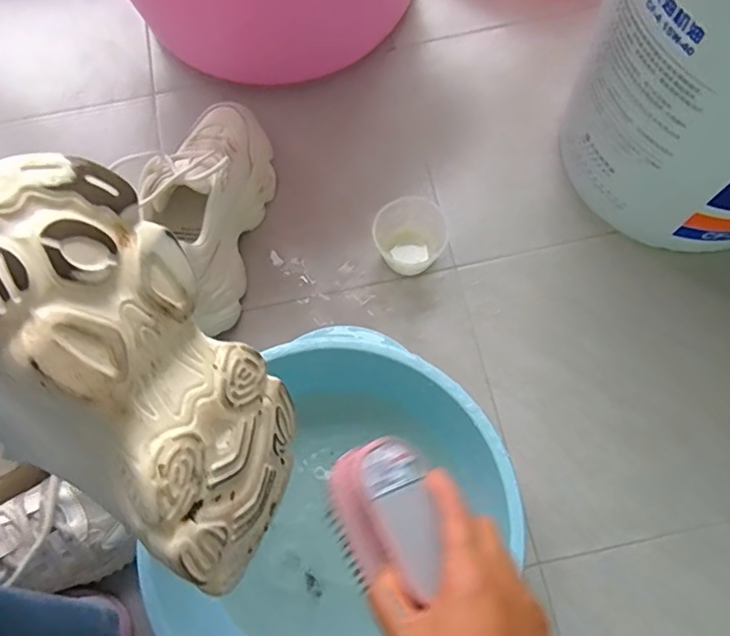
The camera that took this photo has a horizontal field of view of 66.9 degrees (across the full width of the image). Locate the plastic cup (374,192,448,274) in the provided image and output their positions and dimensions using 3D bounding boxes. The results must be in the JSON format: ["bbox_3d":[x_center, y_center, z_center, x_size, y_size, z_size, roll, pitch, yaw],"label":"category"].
[{"bbox_3d":[0.048,-0.089,0.579,0.068,0.056,0.063,33,75,12],"label":"plastic cup"}]

